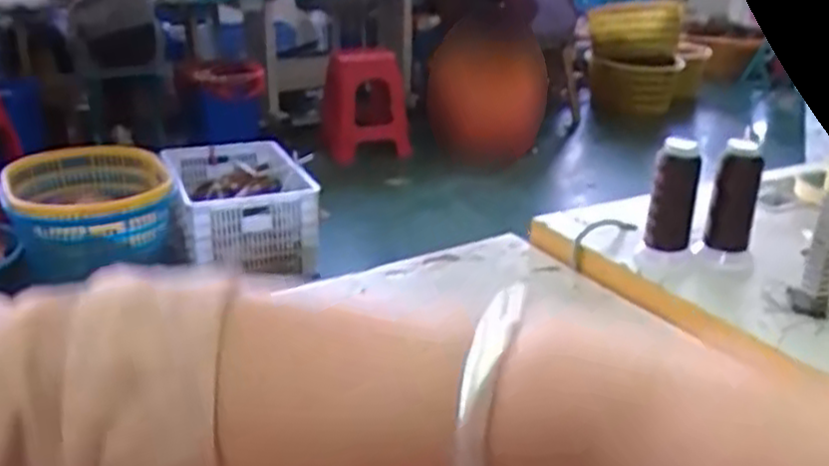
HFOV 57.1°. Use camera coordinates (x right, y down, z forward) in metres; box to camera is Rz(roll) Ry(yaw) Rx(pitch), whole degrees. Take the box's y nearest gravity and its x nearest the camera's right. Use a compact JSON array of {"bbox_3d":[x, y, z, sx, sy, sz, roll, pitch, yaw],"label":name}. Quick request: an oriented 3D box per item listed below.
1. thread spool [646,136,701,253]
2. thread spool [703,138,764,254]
[{"bbox_3d":[0.259,-0.029,0.765,0.041,0.122,0.032,11,25,23],"label":"thread spool"},{"bbox_3d":[0.325,-0.032,0.774,0.035,0.119,0.034,1,23,0],"label":"thread spool"}]

